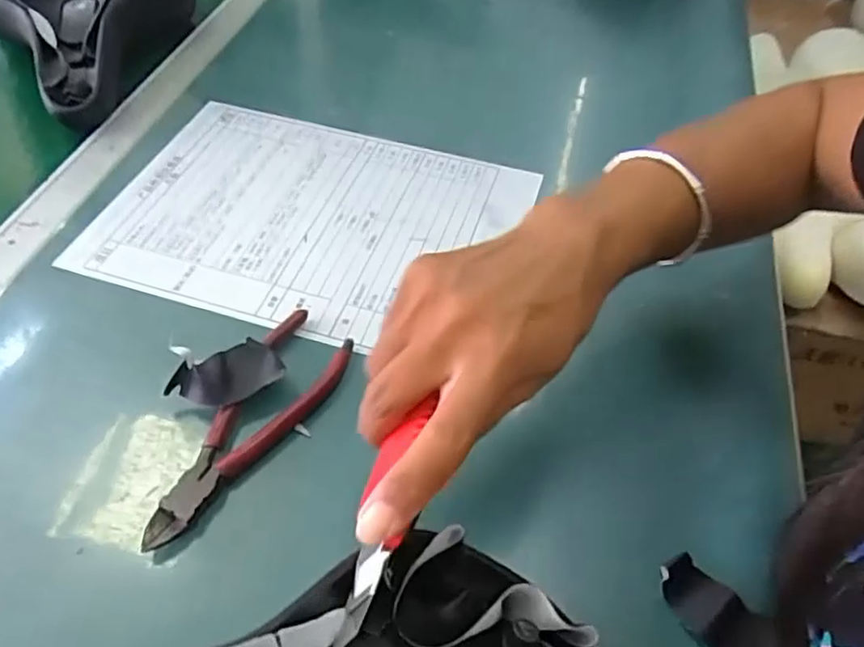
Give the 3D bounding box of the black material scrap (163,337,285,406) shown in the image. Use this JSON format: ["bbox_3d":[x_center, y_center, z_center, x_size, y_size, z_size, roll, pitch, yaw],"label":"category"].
[{"bbox_3d":[-0.117,0.028,0.360,0.061,0.012,0.036,-6,70,-17],"label":"black material scrap"}]

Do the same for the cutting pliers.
[{"bbox_3d":[-0.102,0.053,0.353,0.053,0.014,0.153,24,53,15],"label":"cutting pliers"}]

